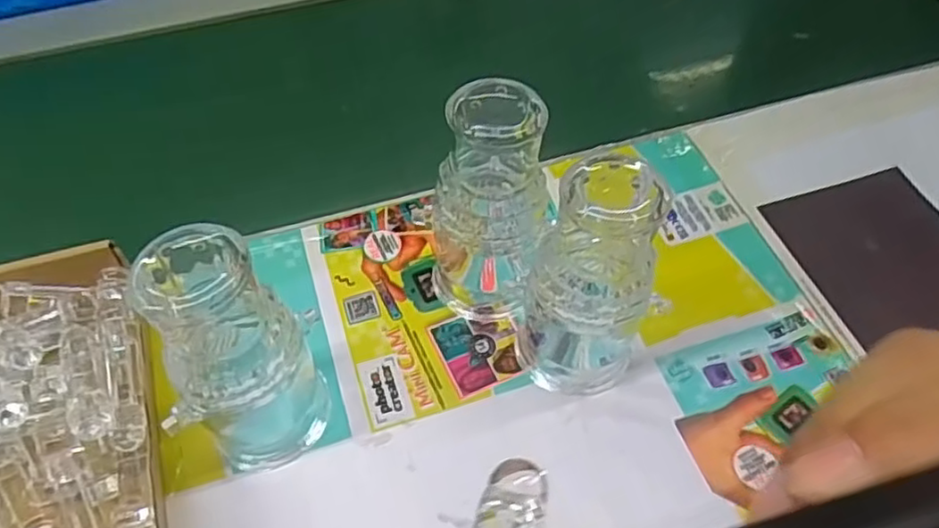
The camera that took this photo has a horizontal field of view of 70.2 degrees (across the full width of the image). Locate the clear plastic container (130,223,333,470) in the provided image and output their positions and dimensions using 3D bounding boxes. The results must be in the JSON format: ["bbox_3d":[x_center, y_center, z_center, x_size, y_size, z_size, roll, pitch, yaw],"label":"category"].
[{"bbox_3d":[-0.124,0.055,0.373,0.073,0.175,0.066,-11,57,-8],"label":"clear plastic container"}]

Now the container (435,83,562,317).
[{"bbox_3d":[0.011,-0.030,0.428,0.069,0.173,0.063,-3,56,-3],"label":"container"}]

